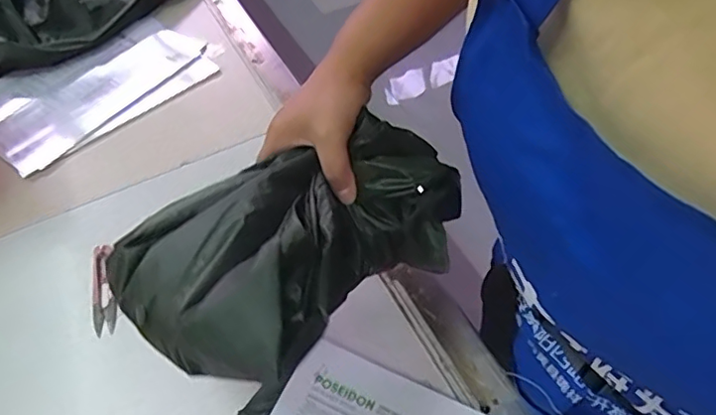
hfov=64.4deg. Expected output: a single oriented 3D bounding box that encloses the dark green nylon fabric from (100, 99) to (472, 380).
[{"bbox_3d":[-0.053,0.013,0.421,0.184,0.112,0.240,32,62,26],"label":"dark green nylon fabric"}]

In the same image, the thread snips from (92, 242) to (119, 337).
[{"bbox_3d":[-0.255,0.082,0.570,0.025,0.020,0.099,-19,53,-9],"label":"thread snips"}]

